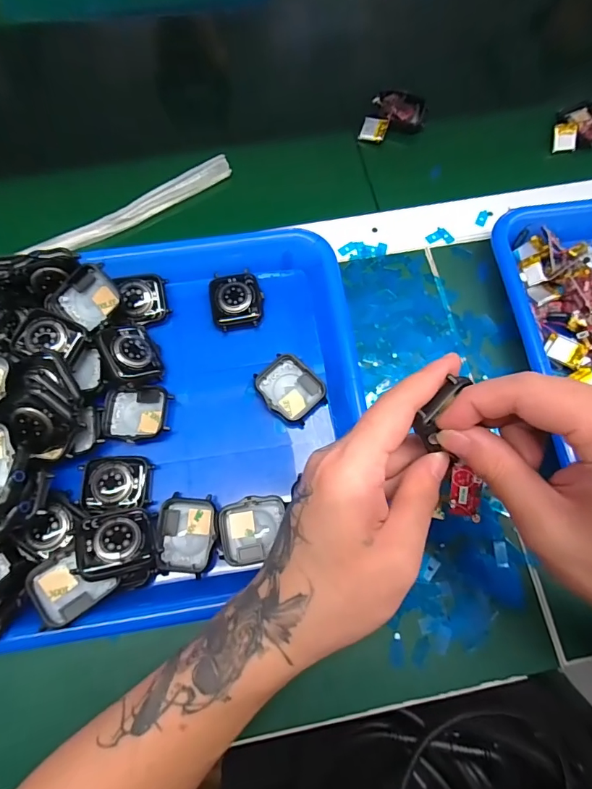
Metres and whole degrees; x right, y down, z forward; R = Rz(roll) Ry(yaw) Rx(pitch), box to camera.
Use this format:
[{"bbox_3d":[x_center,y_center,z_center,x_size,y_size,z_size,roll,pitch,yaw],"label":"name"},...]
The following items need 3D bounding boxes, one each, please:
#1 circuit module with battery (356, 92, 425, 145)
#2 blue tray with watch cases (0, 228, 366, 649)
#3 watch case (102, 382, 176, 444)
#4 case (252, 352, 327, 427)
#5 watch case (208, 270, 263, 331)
[{"bbox_3d":[0.090,-0.250,0.388,0.049,0.014,0.059,20,72,5],"label":"circuit module with battery"},{"bbox_3d":[-0.120,0.011,0.275,0.324,0.050,0.256,-7,72,-4],"label":"blue tray with watch cases"},{"bbox_3d":[-0.108,0.013,0.292,0.044,0.013,0.039,3,71,-1],"label":"watch case"},{"bbox_3d":[-0.004,-0.003,0.299,0.039,0.011,0.046,-42,78,-14],"label":"case"},{"bbox_3d":[-0.044,-0.071,0.318,0.038,0.012,0.046,-9,72,-5],"label":"watch case"}]

